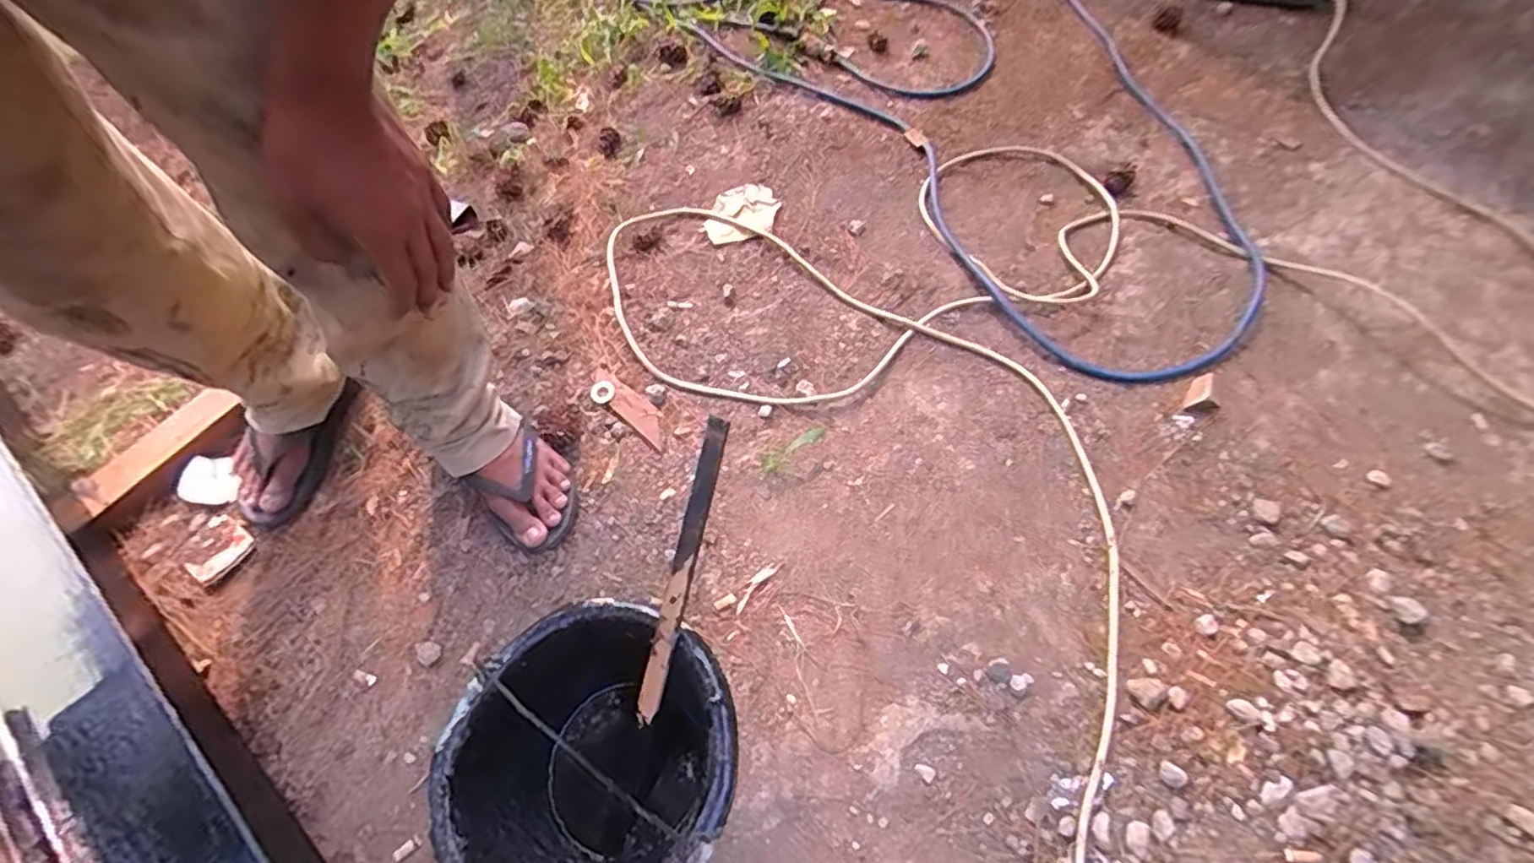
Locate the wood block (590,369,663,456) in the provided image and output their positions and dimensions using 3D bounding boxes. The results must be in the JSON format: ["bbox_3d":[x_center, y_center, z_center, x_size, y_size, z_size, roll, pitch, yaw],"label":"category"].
[{"bbox_3d":[-0.188,-0.033,0.894,0.145,0.016,0.045,35,68,20],"label":"wood block"}]

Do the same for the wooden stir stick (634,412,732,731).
[{"bbox_3d":[-0.076,0.127,0.577,0.021,0.011,0.286,18,102,13],"label":"wooden stir stick"}]

